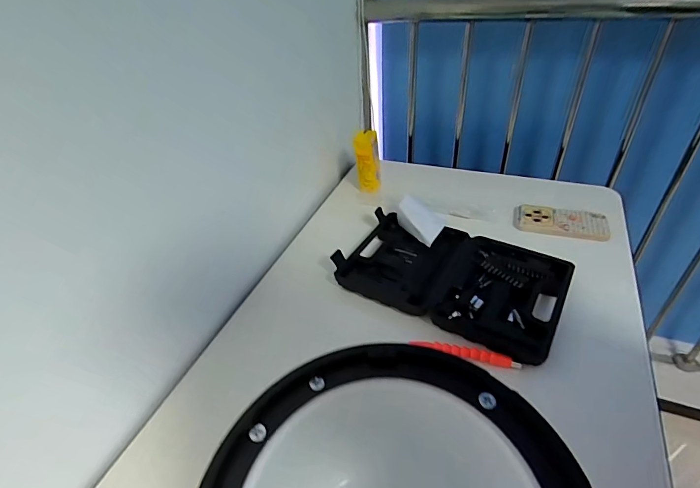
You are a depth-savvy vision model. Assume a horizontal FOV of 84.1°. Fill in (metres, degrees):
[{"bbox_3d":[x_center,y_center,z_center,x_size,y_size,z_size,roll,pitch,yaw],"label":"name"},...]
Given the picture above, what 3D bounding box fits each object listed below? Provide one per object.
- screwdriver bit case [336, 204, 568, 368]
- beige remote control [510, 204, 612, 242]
[{"bbox_3d":[0.161,0.048,0.644,0.337,0.035,0.205,19,45,26],"label":"screwdriver bit case"},{"bbox_3d":[0.398,-0.042,0.741,0.160,0.031,0.060,10,41,16],"label":"beige remote control"}]

